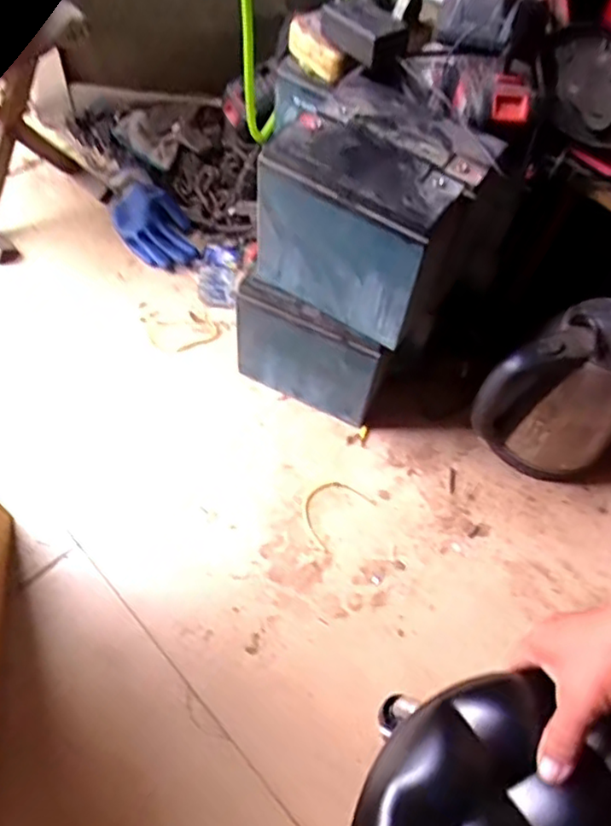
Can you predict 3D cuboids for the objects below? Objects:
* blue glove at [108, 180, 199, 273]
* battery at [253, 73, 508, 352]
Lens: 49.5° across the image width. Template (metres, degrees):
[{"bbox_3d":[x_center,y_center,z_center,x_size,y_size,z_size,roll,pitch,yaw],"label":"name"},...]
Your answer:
[{"bbox_3d":[-0.229,-0.283,0.989,0.095,0.031,0.180,-34,67,-22],"label":"blue glove"},{"bbox_3d":[0.071,-0.209,0.678,0.178,0.166,0.163,33,62,15],"label":"battery"}]

